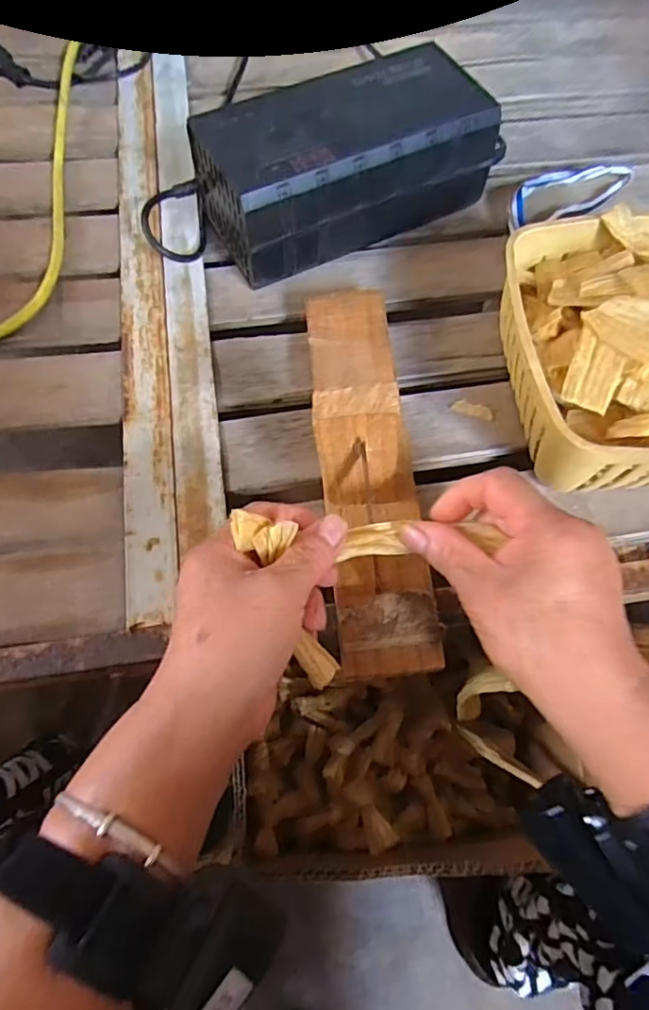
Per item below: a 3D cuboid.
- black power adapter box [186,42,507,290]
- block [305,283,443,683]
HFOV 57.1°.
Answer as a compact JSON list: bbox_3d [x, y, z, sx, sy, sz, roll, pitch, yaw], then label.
[{"bbox_3d":[0.017,-0.266,0.473,0.219,0.089,0.103,-24,68,-10],"label":"black power adapter box"},{"bbox_3d":[0.025,-0.048,0.358,0.063,0.122,0.280,-5,66,-2],"label":"block"}]

